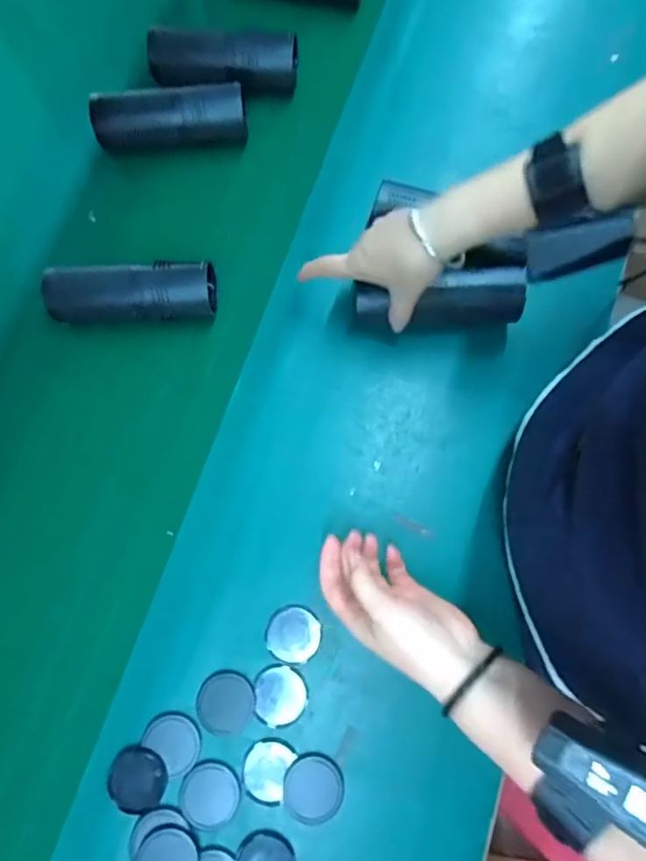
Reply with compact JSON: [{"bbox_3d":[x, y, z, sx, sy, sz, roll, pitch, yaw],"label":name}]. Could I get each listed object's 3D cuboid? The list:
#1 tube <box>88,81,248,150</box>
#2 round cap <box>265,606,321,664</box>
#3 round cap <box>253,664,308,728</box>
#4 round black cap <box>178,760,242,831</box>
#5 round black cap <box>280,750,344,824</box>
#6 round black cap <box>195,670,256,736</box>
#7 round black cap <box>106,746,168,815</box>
[{"bbox_3d":[-0.168,-0.344,0.586,0.163,0.044,0.048,-5,77,0],"label":"tube"},{"bbox_3d":[-0.027,0.187,0.487,0.048,0.004,0.048,0,77,1],"label":"round cap"},{"bbox_3d":[-0.038,0.237,0.475,0.046,0.004,0.049,0,77,1],"label":"round cap"},{"bbox_3d":[-0.097,0.313,0.458,0.050,0.007,0.051,20,79,6],"label":"round black cap"},{"bbox_3d":[-0.008,0.308,0.459,0.050,0.004,0.052,0,77,1],"label":"round black cap"},{"bbox_3d":[-0.086,0.240,0.469,0.051,0.004,0.048,0,77,1],"label":"round black cap"},{"bbox_3d":[-0.159,0.299,0.455,0.049,0.006,0.049,0,77,1],"label":"round black cap"}]

